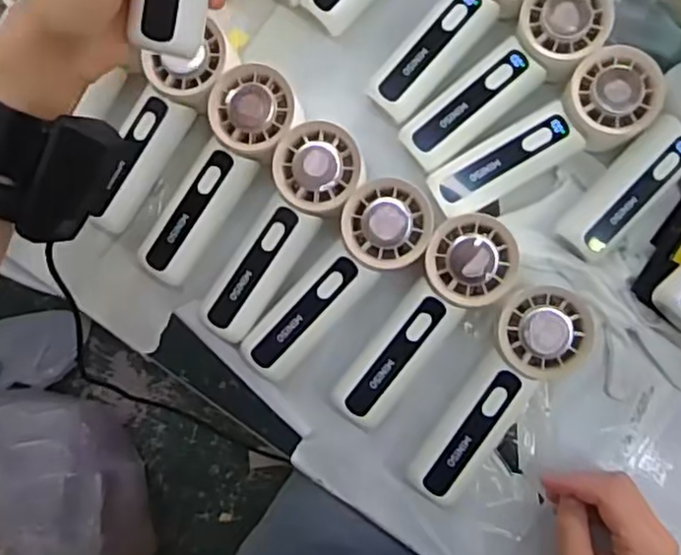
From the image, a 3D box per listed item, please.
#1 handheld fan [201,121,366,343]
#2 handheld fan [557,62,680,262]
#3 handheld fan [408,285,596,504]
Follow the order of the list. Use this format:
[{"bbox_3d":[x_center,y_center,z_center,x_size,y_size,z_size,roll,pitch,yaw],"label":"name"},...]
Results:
[{"bbox_3d":[-0.038,-0.028,0.446,0.055,0.028,0.153,34,100,7],"label":"handheld fan"},{"bbox_3d":[0.207,-0.077,0.441,0.064,0.044,0.157,46,104,9],"label":"handheld fan"},{"bbox_3d":[0.097,0.076,0.430,0.052,0.028,0.157,36,102,8],"label":"handheld fan"}]

